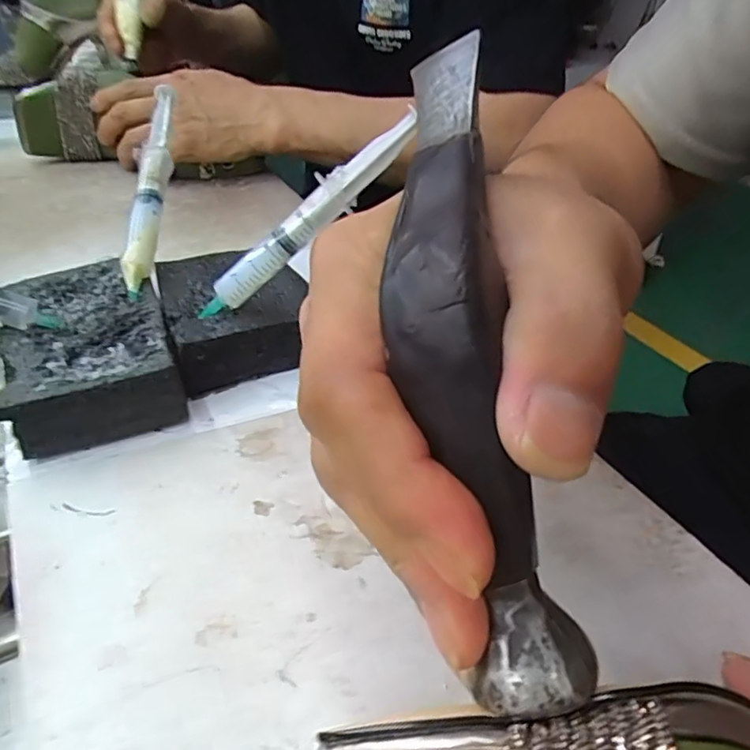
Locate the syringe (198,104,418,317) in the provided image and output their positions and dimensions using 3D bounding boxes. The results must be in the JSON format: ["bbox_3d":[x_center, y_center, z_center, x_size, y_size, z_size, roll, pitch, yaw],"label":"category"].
[{"bbox_3d":[-0.037,-0.077,0.303,0.142,0.017,0.019,-37,39,12],"label":"syringe"}]

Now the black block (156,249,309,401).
[{"bbox_3d":[-0.078,-0.037,0.349,0.085,0.036,0.103,-14,40,-19],"label":"black block"}]

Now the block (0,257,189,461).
[{"bbox_3d":[-0.151,-0.015,0.319,0.080,0.037,0.126,-14,40,-19],"label":"block"}]

